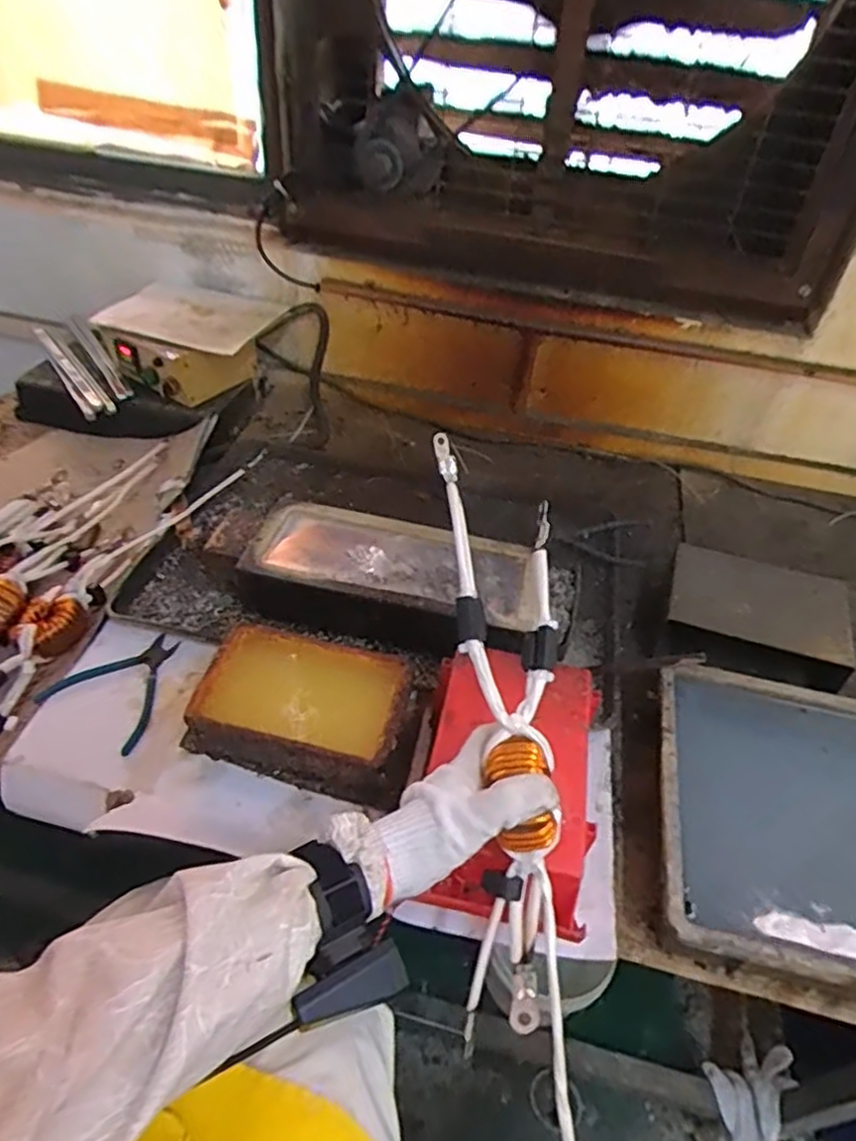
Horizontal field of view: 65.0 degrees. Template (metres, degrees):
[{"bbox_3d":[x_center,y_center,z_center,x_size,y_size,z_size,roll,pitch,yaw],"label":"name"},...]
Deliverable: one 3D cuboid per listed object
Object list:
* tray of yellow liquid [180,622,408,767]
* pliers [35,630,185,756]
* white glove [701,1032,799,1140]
[{"bbox_3d":[-0.129,0.137,0.696,0.204,0.056,0.137,12,43,6],"label":"tray of yellow liquid"},{"bbox_3d":[-0.329,0.121,0.736,0.131,0.015,0.134,23,45,17],"label":"pliers"},{"bbox_3d":[0.495,0.807,1.045,0.116,0.078,0.200,27,46,21],"label":"white glove"}]

